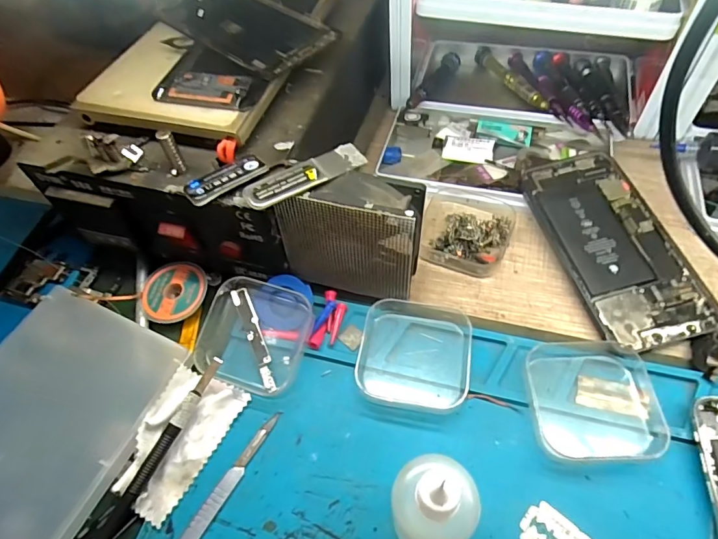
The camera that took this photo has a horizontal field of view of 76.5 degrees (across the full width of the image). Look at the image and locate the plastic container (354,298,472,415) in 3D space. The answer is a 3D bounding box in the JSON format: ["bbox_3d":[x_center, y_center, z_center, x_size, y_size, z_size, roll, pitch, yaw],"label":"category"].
[{"bbox_3d":[0.033,0.047,0.269,0.064,0.017,0.065,7,56,9],"label":"plastic container"}]

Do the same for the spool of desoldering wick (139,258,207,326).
[{"bbox_3d":[-0.125,0.014,0.304,0.043,0.007,0.043,-2,55,3],"label":"spool of desoldering wick"}]

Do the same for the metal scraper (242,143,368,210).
[{"bbox_3d":[-0.029,-0.051,0.246,0.068,0.008,0.020,-29,58,-15],"label":"metal scraper"}]

